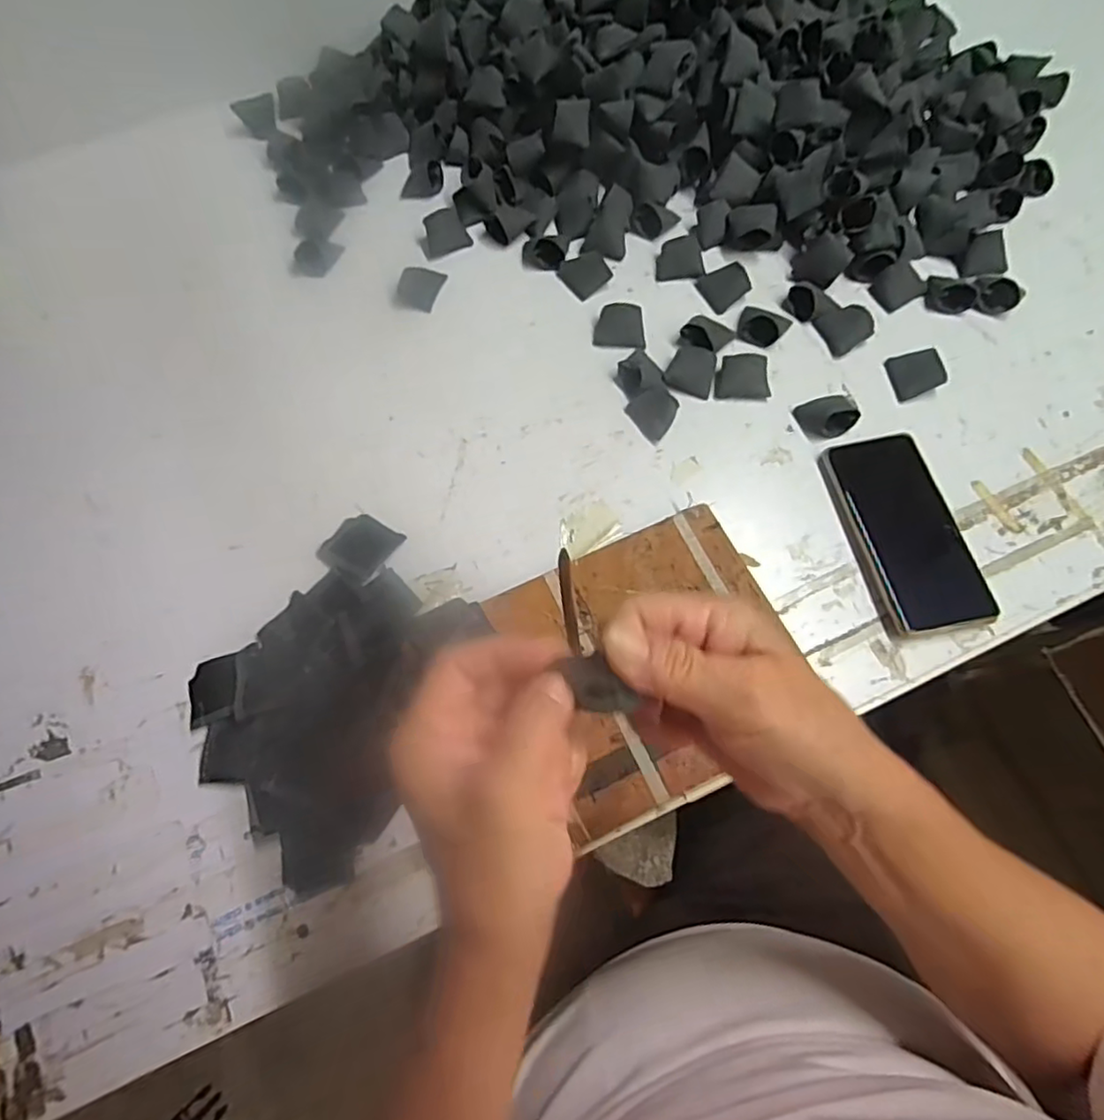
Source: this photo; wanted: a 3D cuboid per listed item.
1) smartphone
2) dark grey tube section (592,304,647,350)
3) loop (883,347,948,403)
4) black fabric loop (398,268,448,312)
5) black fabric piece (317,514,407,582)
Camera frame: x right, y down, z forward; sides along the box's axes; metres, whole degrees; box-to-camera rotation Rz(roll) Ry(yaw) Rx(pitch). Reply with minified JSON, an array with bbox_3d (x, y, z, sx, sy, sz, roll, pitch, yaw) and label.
[{"bbox_3d":[0.270,-0.023,0.485,0.081,0.011,0.157,-12,69,-2],"label":"smartphone"},{"bbox_3d":[0.062,-0.208,0.566,0.044,0.019,0.032,8,69,6],"label":"dark grey tube section"},{"bbox_3d":[0.307,-0.160,0.537,0.034,0.020,0.040,-12,69,-2],"label":"loop"},{"bbox_3d":[-0.123,-0.254,0.592,0.035,0.012,0.039,12,70,7],"label":"black fabric loop"},{"bbox_3d":[-0.149,-0.011,0.496,0.051,0.005,0.049,29,73,13],"label":"black fabric piece"}]

